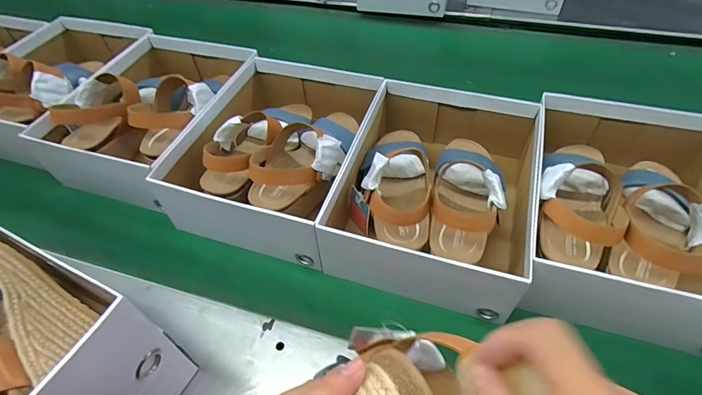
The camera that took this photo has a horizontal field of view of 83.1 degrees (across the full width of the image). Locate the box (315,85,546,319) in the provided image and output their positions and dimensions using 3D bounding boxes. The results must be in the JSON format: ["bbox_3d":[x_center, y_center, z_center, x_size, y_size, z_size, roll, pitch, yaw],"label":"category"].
[{"bbox_3d":[0.121,-0.025,0.547,0.232,0.126,0.302,14,52,14],"label":"box"}]

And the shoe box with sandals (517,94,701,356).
[{"bbox_3d":[0.350,0.009,0.501,0.235,0.121,0.313,13,52,13],"label":"shoe box with sandals"}]

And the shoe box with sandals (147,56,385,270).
[{"bbox_3d":[-0.097,-0.084,0.601,0.237,0.117,0.344,14,52,14],"label":"shoe box with sandals"}]

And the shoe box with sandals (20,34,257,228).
[{"bbox_3d":[-0.313,-0.147,0.673,0.236,0.149,0.343,15,53,15],"label":"shoe box with sandals"}]

